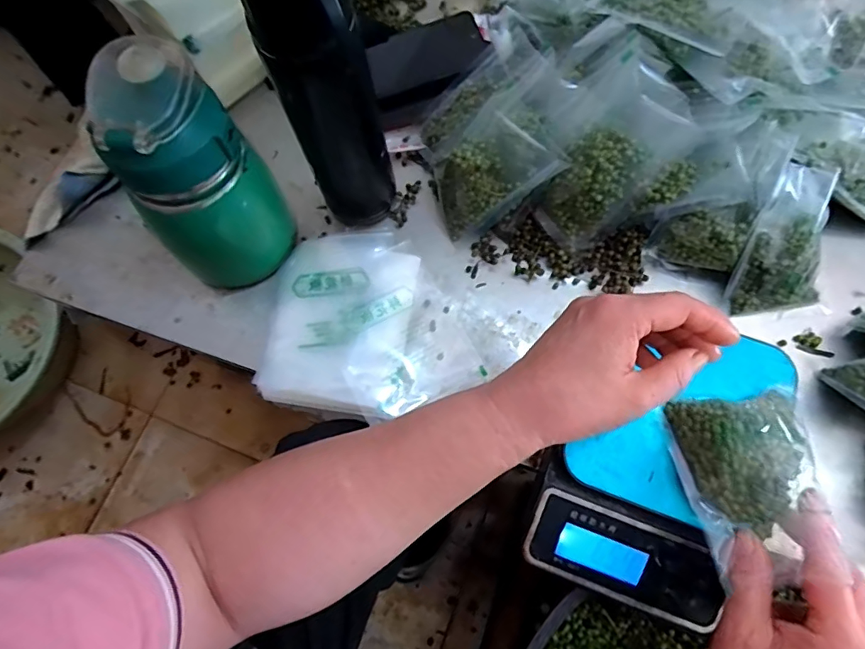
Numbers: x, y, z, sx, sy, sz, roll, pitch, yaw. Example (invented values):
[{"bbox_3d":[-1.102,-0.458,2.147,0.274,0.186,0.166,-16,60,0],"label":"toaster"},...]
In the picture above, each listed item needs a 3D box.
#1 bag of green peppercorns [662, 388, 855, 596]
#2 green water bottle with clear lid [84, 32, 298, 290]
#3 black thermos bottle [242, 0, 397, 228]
[{"bbox_3d":[0.207,0.097,0.319,0.081,0.030,0.102,-6,73,0],"label":"bag of green peppercorns"},{"bbox_3d":[-0.176,-0.110,0.374,0.089,0.161,0.111,-35,75,-9],"label":"green water bottle with clear lid"},{"bbox_3d":[-0.072,-0.159,0.356,0.064,0.250,0.063,-21,73,-4],"label":"black thermos bottle"}]

